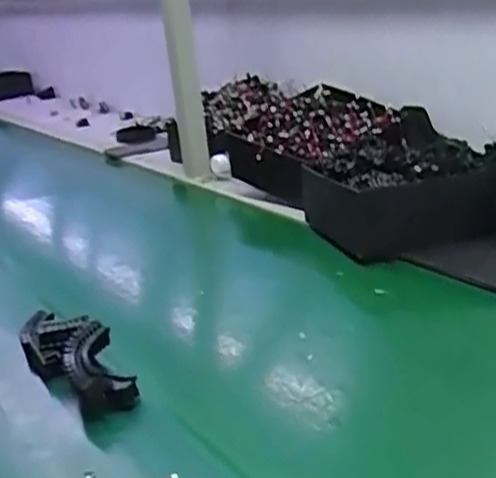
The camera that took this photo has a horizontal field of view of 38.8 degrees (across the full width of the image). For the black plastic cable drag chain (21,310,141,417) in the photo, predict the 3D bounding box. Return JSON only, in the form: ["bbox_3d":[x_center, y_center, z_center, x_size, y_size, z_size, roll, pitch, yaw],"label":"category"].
[{"bbox_3d":[-0.162,0.114,0.666,0.061,0.055,0.175,-20,24,-33],"label":"black plastic cable drag chain"}]

